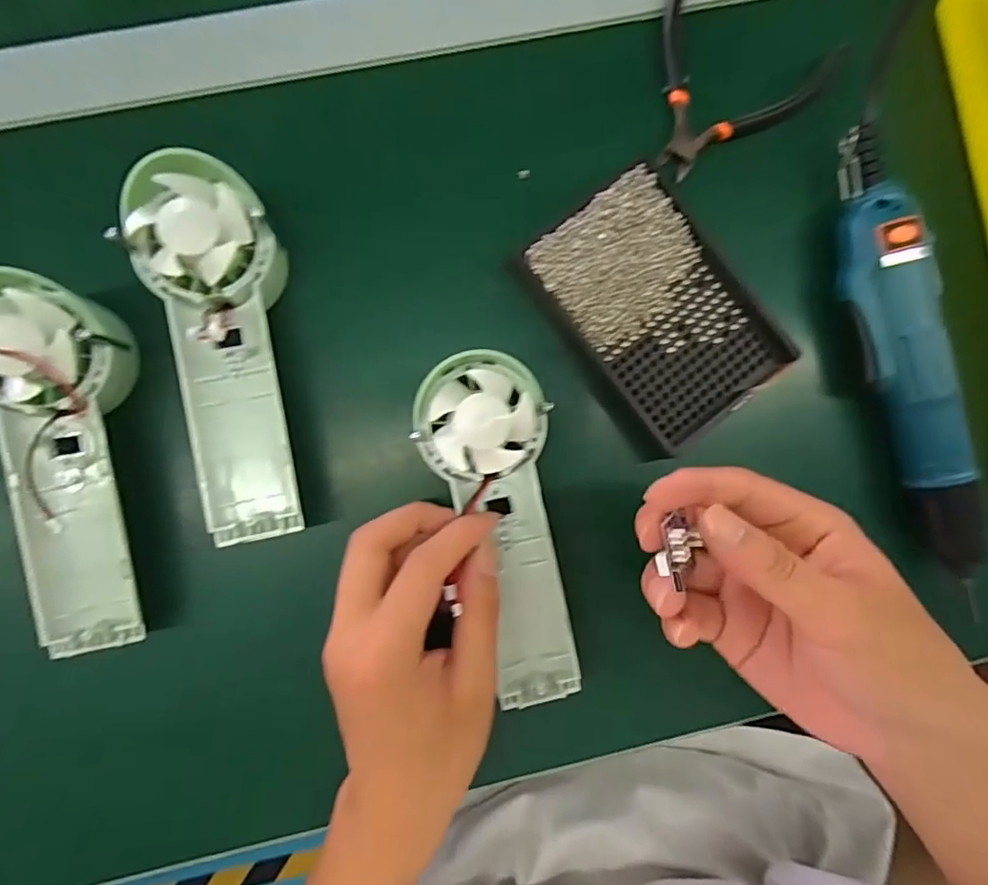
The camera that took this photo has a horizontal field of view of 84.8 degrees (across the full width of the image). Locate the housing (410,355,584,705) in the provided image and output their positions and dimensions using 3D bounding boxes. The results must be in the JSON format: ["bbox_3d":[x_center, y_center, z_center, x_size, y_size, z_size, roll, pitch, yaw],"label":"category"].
[{"bbox_3d":[0.006,0.044,0.269,0.060,0.025,0.174,-13,98,-4],"label":"housing"}]

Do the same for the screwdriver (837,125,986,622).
[{"bbox_3d":[0.219,-0.042,0.292,0.037,0.036,0.245,-13,90,-4],"label":"screwdriver"}]

